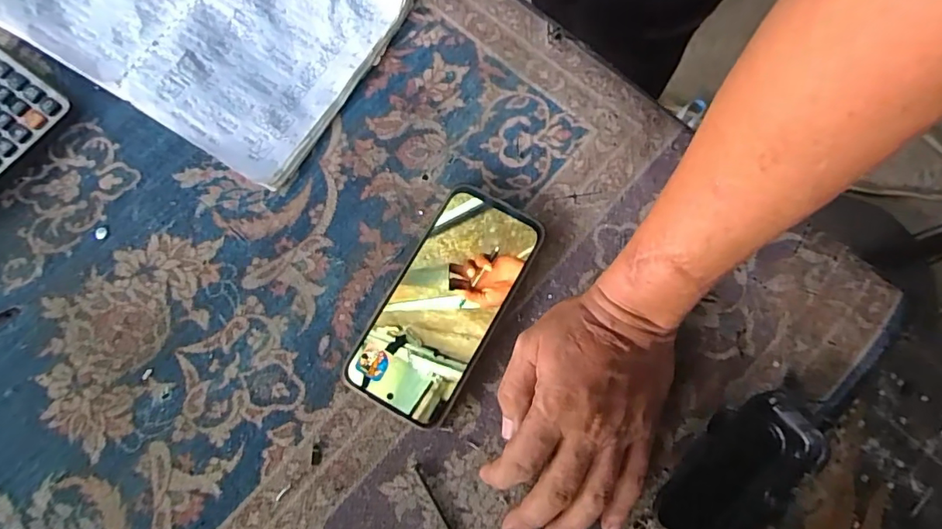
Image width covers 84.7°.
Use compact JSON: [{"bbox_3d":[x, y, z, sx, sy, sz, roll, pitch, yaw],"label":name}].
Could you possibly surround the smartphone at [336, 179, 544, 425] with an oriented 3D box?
[{"bbox_3d":[-0.017,0.026,0.360,0.079,0.011,0.162,27,79,7],"label":"smartphone"}]

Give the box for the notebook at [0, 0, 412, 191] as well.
[{"bbox_3d":[-0.217,-0.210,0.419,0.292,0.017,0.197,31,79,8],"label":"notebook"}]

